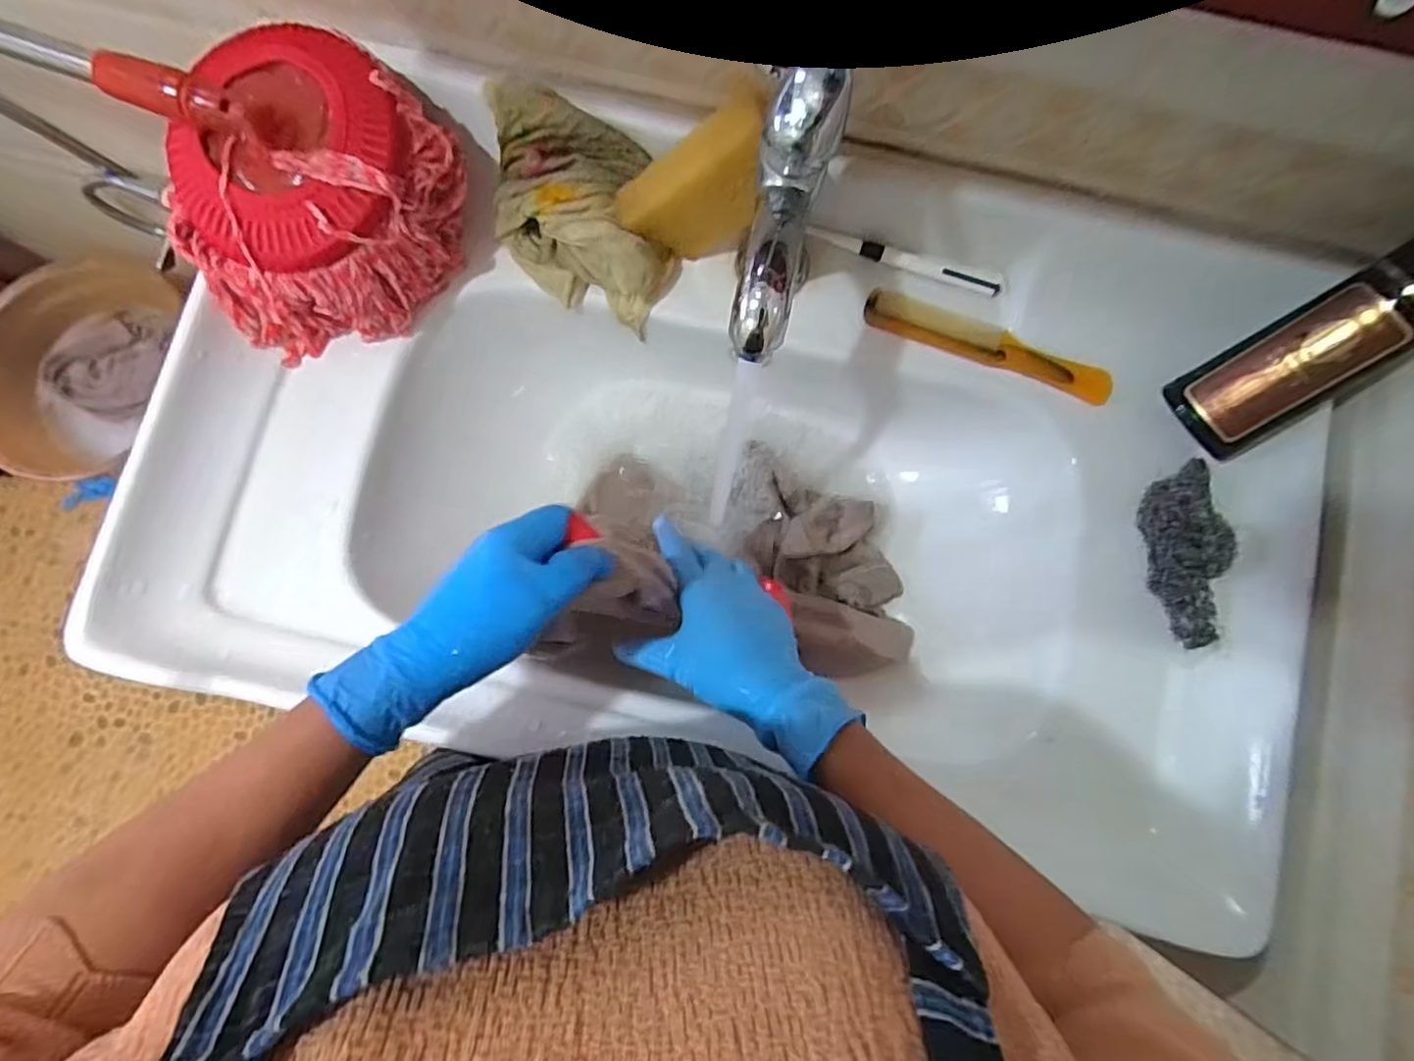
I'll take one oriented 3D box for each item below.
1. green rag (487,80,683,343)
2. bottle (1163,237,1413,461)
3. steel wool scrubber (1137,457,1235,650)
[{"bbox_3d":[-0.090,-0.236,0.486,0.140,0.101,0.103,15,82,2],"label":"green rag"},{"bbox_3d":[0.421,-0.130,0.421,0.211,0.041,0.066,-41,82,39],"label":"bottle"},{"bbox_3d":[0.350,0.015,0.473,0.056,0.030,0.131,-3,82,-1],"label":"steel wool scrubber"}]

